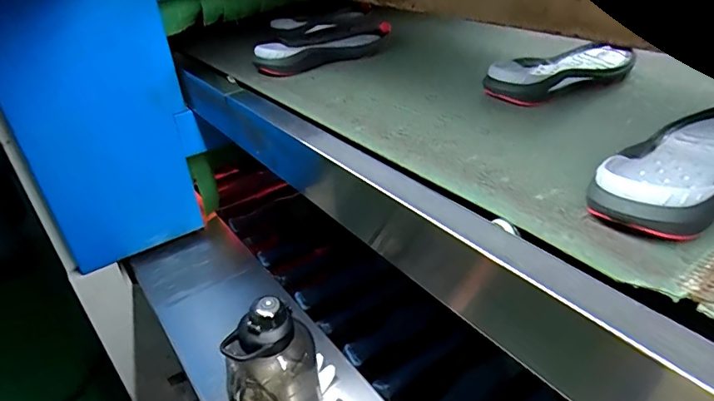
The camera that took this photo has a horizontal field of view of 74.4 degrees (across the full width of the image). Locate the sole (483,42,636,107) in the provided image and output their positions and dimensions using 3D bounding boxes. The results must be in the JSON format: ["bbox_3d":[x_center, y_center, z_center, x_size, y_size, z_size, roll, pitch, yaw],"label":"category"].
[{"bbox_3d":[0.320,-0.190,0.721,0.281,0.056,0.104,-17,32,-27],"label":"sole"}]

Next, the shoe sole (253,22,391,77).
[{"bbox_3d":[-0.045,-0.283,0.885,0.268,0.053,0.099,-24,35,-35],"label":"shoe sole"}]

